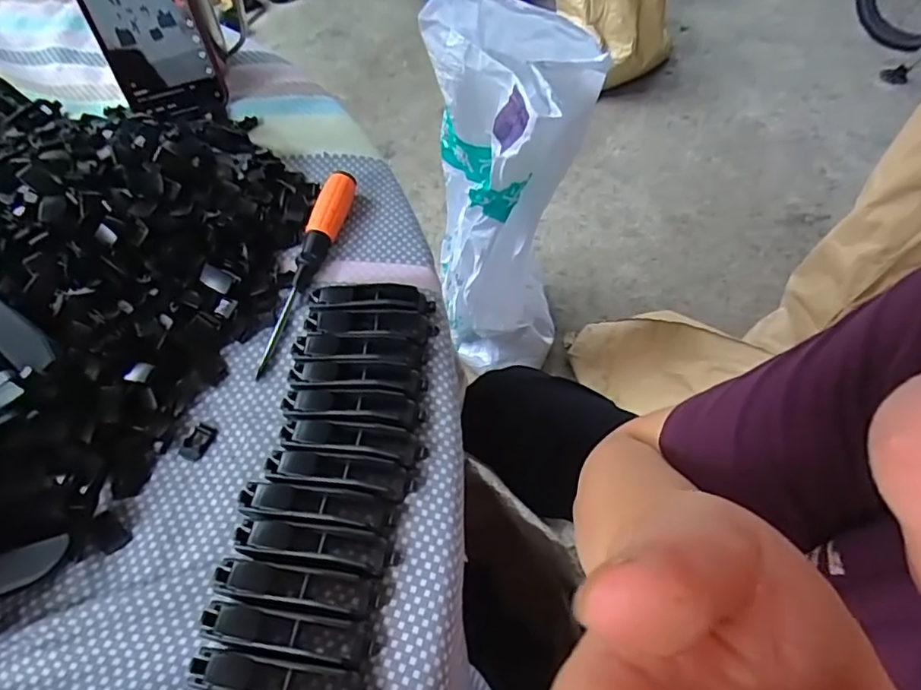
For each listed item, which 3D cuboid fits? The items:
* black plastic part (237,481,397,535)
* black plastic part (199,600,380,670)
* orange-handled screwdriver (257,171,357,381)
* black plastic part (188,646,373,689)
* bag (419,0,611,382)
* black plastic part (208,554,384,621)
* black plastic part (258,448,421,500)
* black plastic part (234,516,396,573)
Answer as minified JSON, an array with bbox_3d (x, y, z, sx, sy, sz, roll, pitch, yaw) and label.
[{"bbox_3d":[-0.071,0.079,0.285,0.076,0.017,0.020,5,56,5],"label":"black plastic part"},{"bbox_3d":[-0.075,0.125,0.253,0.076,0.017,0.018,6,56,6],"label":"black plastic part"},{"bbox_3d":[-0.099,-0.053,0.374,0.019,0.021,0.153,11,57,9],"label":"orange-handled screwdriver"},{"bbox_3d":[-0.076,0.140,0.243,0.076,0.016,0.016,7,56,7],"label":"black plastic part"},{"bbox_3d":[0.095,-0.240,1.030,0.269,0.638,0.259,-2,56,1],"label":"bag"},{"bbox_3d":[-0.075,0.110,0.263,0.074,0.017,0.018,6,56,6],"label":"black plastic part"},{"bbox_3d":[-0.061,0.065,0.294,0.075,0.017,0.018,5,56,6],"label":"black plastic part"},{"bbox_3d":[-0.067,0.095,0.273,0.073,0.017,0.018,5,56,6],"label":"black plastic part"}]

